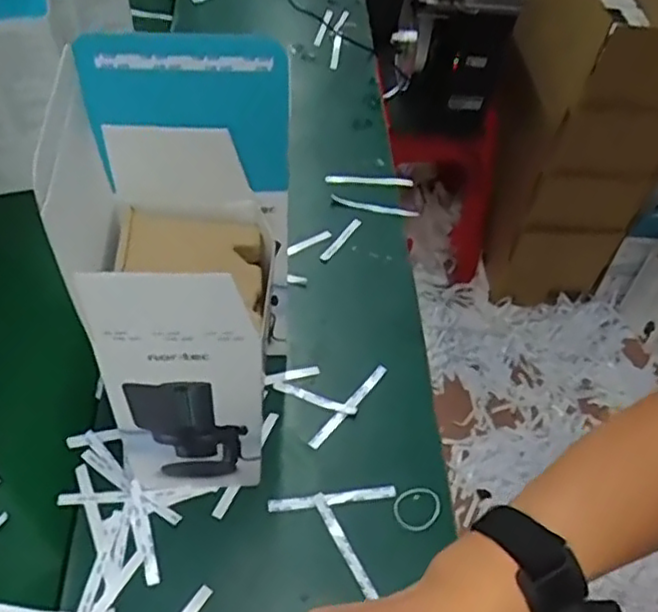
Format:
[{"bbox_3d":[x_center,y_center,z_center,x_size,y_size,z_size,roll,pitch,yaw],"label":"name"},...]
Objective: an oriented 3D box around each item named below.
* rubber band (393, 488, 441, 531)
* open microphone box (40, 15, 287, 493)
[{"bbox_3d":[0.084,0.190,0.628,0.047,0.004,0.038,-26,58,-23],"label":"rubber band"},{"bbox_3d":[-0.104,-0.016,0.529,0.142,0.328,0.162,-1,52,-7],"label":"open microphone box"}]

